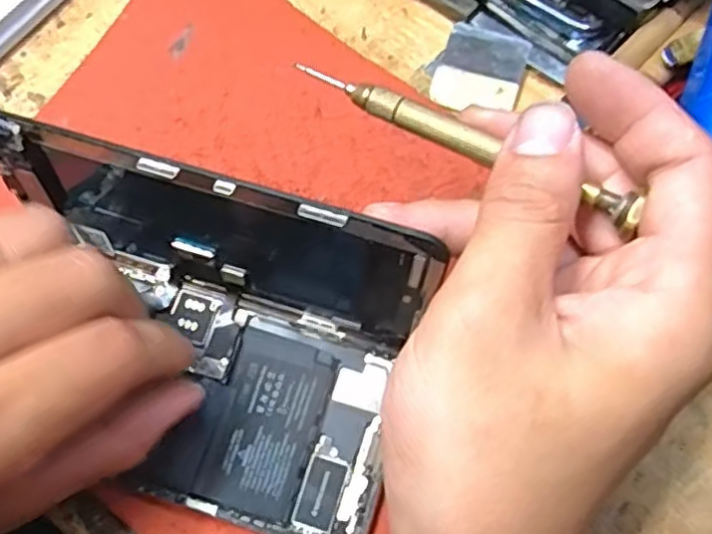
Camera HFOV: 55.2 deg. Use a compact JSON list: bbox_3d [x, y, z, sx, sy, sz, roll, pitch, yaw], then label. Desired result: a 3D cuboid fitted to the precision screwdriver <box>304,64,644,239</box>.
[{"bbox_3d":[0.030,-0.037,0.197,0.105,0.007,0.007,28,77,15],"label":"precision screwdriver"}]

